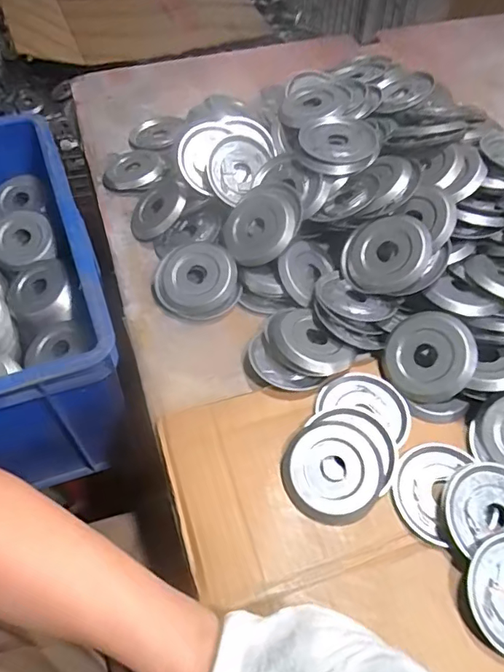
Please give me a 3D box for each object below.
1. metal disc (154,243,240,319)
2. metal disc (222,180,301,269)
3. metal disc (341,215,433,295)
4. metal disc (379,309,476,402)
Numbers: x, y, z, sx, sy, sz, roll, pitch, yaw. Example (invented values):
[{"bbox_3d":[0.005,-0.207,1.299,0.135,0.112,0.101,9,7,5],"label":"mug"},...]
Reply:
[{"bbox_3d":[-0.061,-0.059,0.539,0.089,0.020,0.082,-2,77,8],"label":"metal disc"},{"bbox_3d":[0.012,-0.124,0.541,0.080,0.013,0.101,13,77,24],"label":"metal disc"},{"bbox_3d":[0.139,-0.083,0.513,0.090,0.017,0.083,-16,69,39],"label":"metal disc"},{"bbox_3d":[0.167,0.020,0.463,0.083,0.013,0.084,-7,74,28],"label":"metal disc"}]

